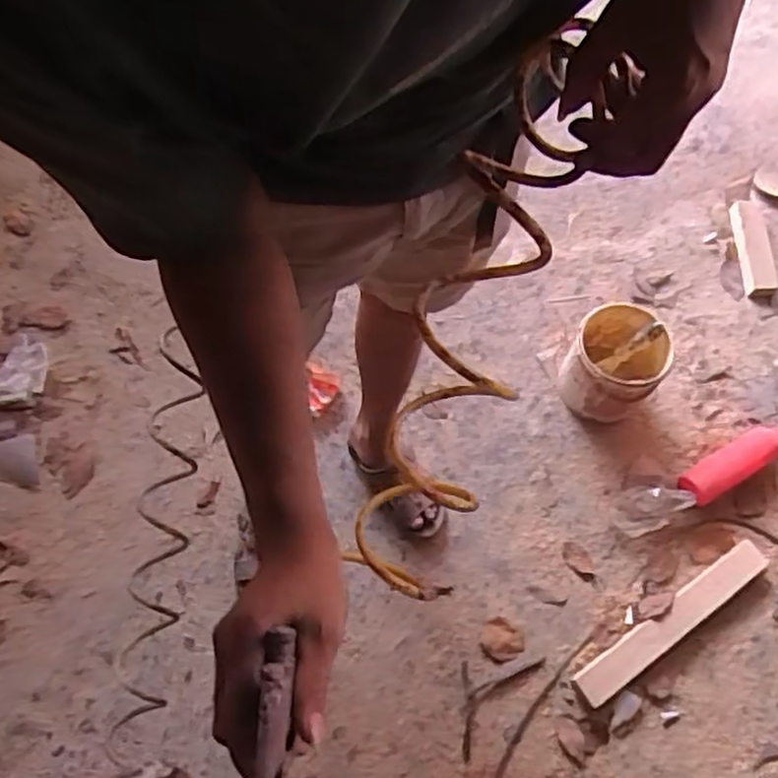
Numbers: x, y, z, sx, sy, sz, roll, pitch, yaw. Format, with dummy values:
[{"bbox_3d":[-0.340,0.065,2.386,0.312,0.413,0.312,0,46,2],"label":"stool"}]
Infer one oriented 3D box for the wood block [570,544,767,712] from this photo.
[{"bbox_3d":[0.531,0.429,1.317,0.442,0.029,0.063,-31,72,-15],"label":"wood block"}]

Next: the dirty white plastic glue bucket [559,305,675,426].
[{"bbox_3d":[0.455,-0.049,1.448,0.179,0.179,0.207,30,68,8],"label":"dirty white plastic glue bucket"}]

